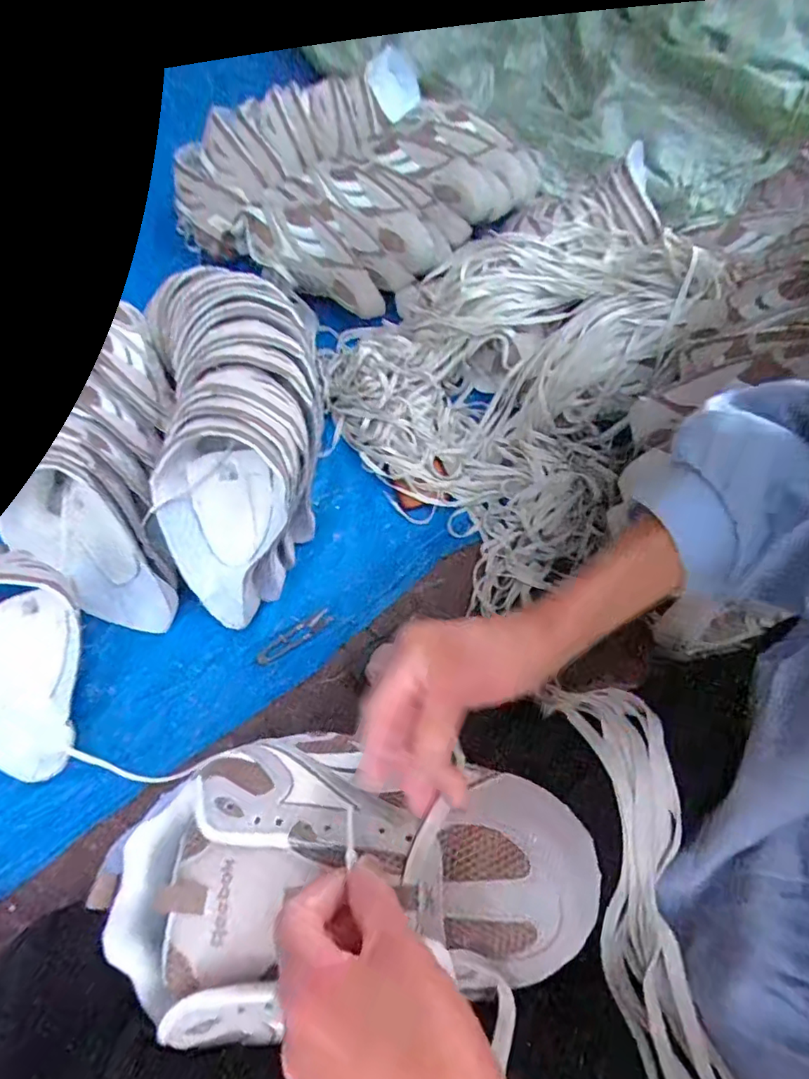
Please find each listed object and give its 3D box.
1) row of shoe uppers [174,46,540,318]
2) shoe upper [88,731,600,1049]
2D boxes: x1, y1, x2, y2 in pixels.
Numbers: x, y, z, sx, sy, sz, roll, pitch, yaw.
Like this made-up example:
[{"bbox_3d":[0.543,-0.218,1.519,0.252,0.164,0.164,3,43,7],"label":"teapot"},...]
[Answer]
[{"bbox_3d":[-0.068,-0.534,0.824,0.483,0.133,0.328,-32,72,-14],"label":"row of shoe uppers"},{"bbox_3d":[-0.027,0.171,0.276,0.243,0.055,0.128,-1,67,4],"label":"shoe upper"}]

